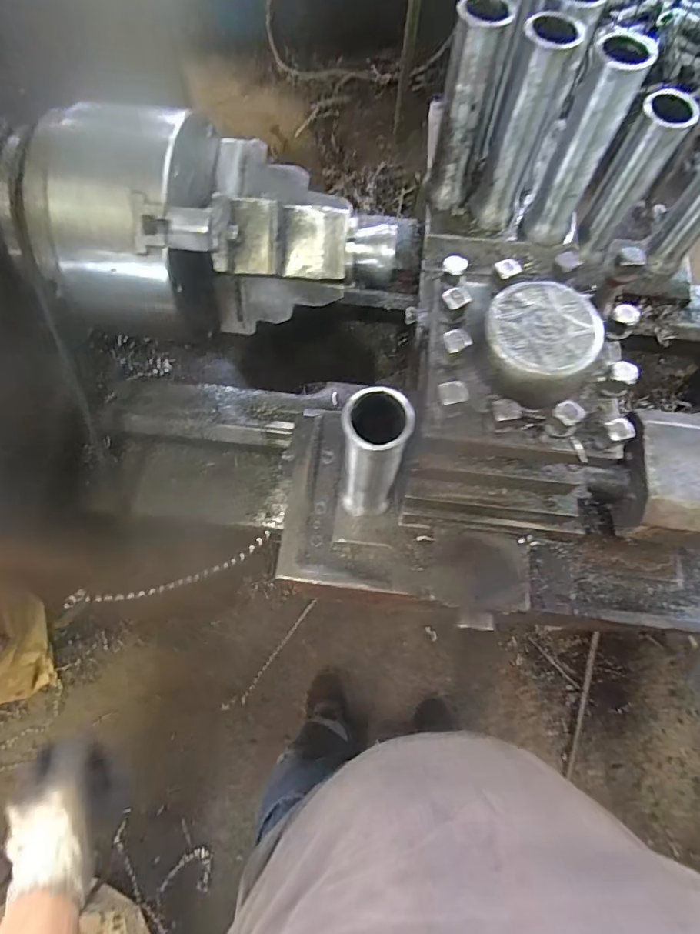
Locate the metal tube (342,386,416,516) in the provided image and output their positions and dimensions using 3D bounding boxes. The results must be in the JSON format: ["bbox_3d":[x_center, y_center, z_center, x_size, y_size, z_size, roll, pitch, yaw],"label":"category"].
[{"bbox_3d":[0.020,-0.006,0.444,0.053,0.210,0.059,0,70,-1],"label":"metal tube"}]

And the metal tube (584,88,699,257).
[{"bbox_3d":[0.316,-0.326,0.559,0.054,0.175,0.043,24,71,8],"label":"metal tube"}]

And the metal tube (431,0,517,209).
[{"bbox_3d":[0.122,-0.382,0.528,0.052,0.183,0.058,10,70,3],"label":"metal tube"}]

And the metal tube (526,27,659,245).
[{"bbox_3d":[0.239,-0.330,0.516,0.051,0.193,0.054,-2,70,-1],"label":"metal tube"}]

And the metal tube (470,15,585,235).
[{"bbox_3d":[0.179,-0.353,0.520,0.059,0.193,0.061,19,71,6],"label":"metal tube"}]

